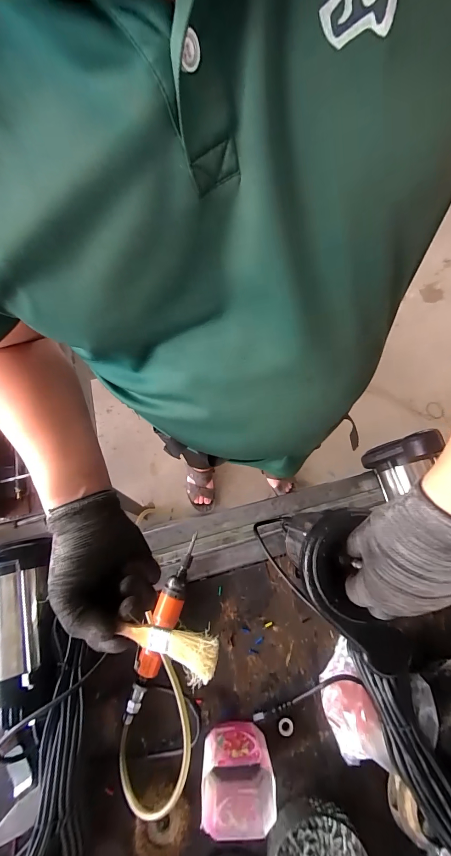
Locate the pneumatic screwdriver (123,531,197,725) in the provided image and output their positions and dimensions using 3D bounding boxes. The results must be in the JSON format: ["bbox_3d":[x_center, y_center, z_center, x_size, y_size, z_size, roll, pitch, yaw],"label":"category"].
[{"bbox_3d":[-0.097,0.307,0.533,0.043,0.050,0.270,19,72,6],"label":"pneumatic screwdriver"}]

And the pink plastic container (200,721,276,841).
[{"bbox_3d":[0.016,0.471,0.453,0.090,0.096,0.084,2,71,0],"label":"pink plastic container"}]

